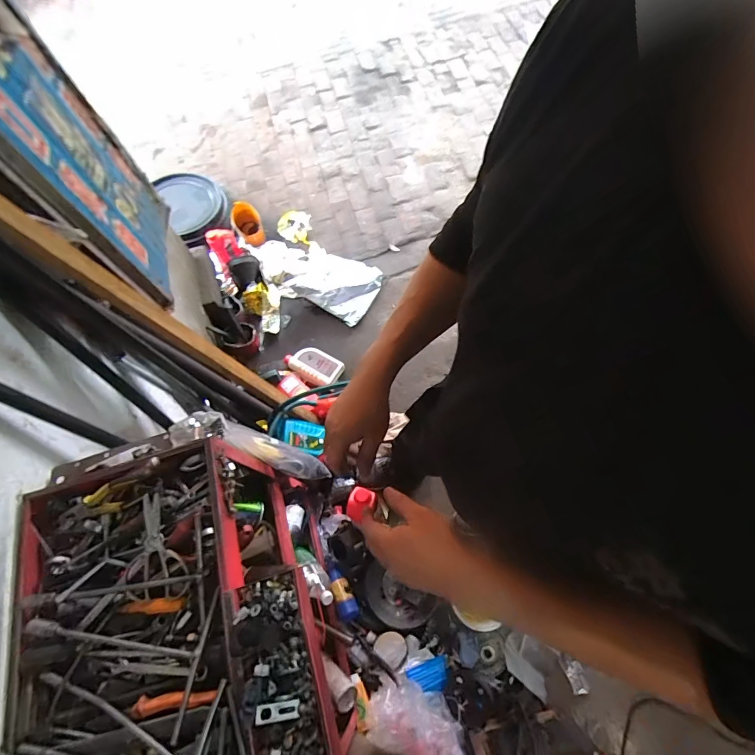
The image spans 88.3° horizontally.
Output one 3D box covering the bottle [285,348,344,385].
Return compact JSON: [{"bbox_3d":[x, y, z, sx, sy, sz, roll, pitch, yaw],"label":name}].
[{"bbox_3d":[-0.257,-0.051,1.578,0.235,0.052,0.123,26,72,14],"label":"bottle"}]

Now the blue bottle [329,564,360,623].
[{"bbox_3d":[-0.108,0.672,1.216,0.060,0.064,0.159,-21,67,-4],"label":"blue bottle"}]

